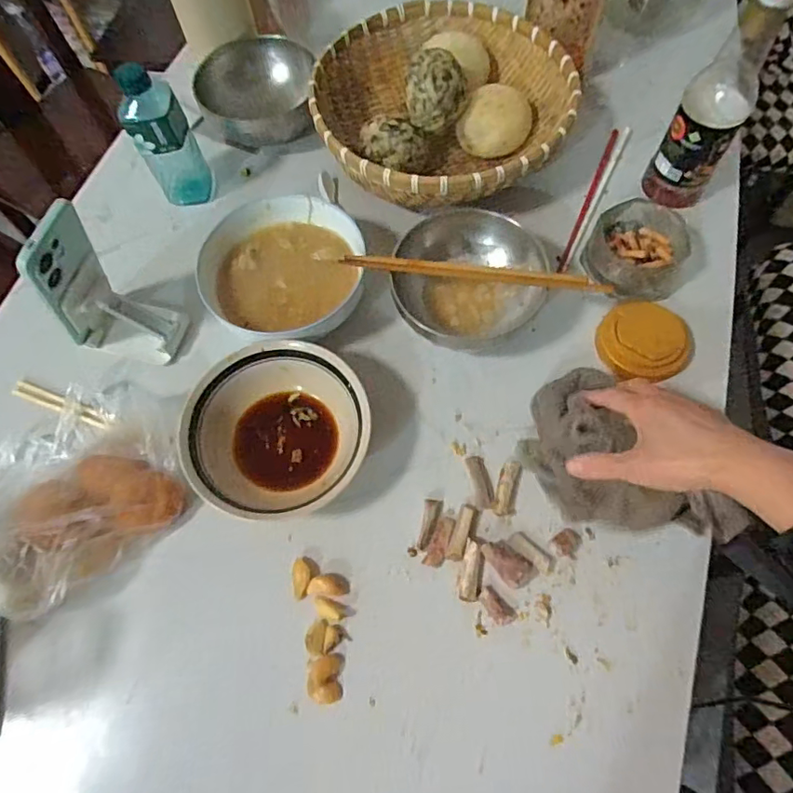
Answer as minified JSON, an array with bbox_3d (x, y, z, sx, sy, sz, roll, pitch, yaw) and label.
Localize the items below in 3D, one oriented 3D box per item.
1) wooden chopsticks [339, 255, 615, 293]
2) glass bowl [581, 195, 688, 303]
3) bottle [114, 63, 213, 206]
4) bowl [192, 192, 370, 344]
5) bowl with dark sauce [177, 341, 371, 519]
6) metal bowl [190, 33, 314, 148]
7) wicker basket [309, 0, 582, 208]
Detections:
[{"bbox_3d":[0.074,-0.120,0.522,0.255,0.015,0.017,9,68,7],"label":"wooden chopsticks"},{"bbox_3d":[0.258,-0.158,0.585,0.101,0.057,0.104,-1,67,3],"label":"glass bowl"},{"bbox_3d":[-0.266,-0.290,0.616,0.061,0.154,0.054,2,67,4],"label":"bottle"},{"bbox_3d":[-0.118,-0.130,0.586,0.165,0.064,0.171,-1,67,3],"label":"bowl"},{"bbox_3d":[-0.112,0.032,0.517,0.168,0.053,0.163,-1,67,3],"label":"bowl with dark sauce"},{"bbox_3d":[-0.172,-0.376,0.687,0.144,0.084,0.144,-1,67,3],"label":"metal bowl"},{"bbox_3d":[0.058,-0.346,0.649,0.287,0.106,0.302,-1,67,3],"label":"wicker basket"}]

